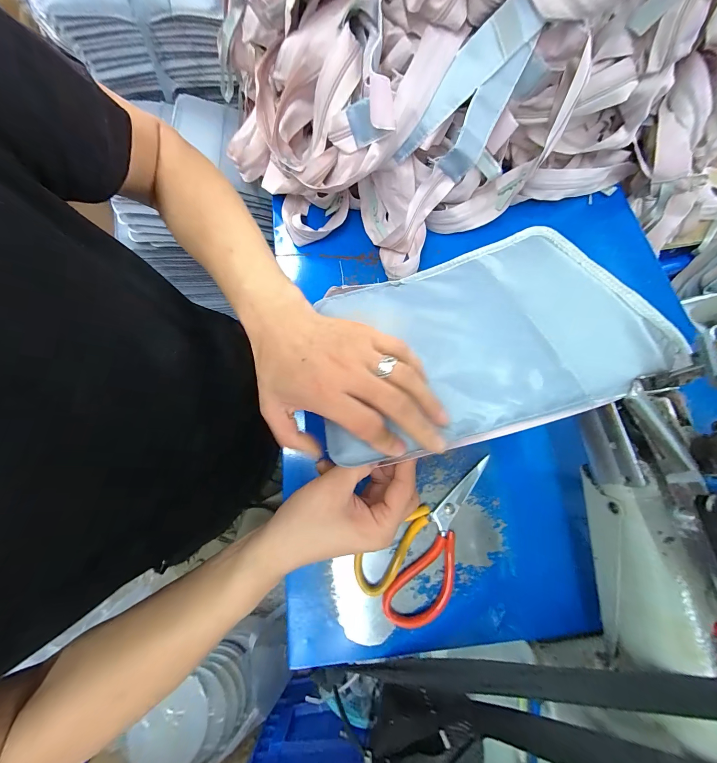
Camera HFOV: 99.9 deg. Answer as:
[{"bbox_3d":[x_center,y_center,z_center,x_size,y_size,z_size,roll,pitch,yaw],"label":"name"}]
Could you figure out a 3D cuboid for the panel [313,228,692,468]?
[{"bbox_3d":[0.103,-0.050,0.296,0.283,0.026,0.229,-16,51,7],"label":"panel"}]

